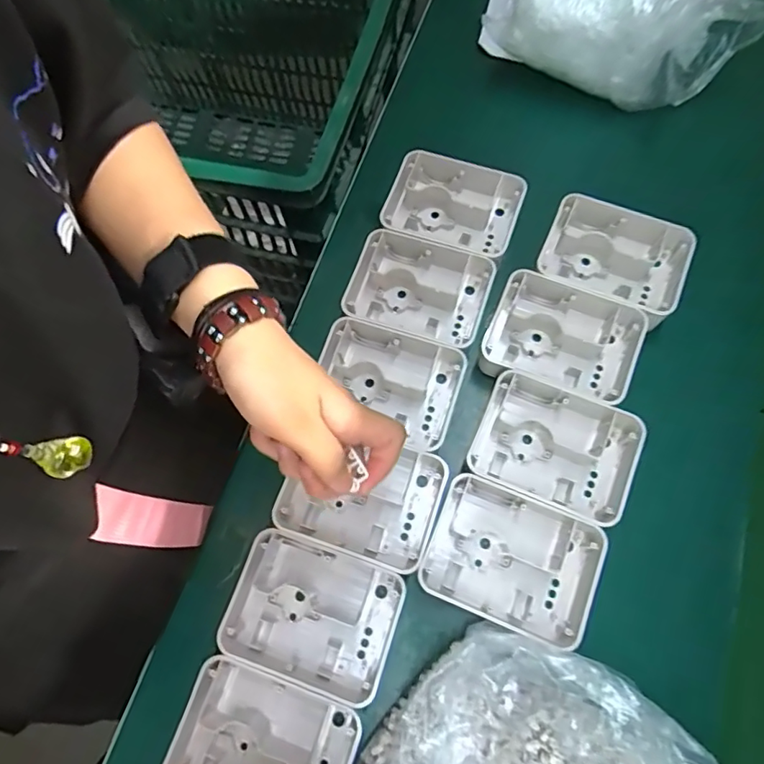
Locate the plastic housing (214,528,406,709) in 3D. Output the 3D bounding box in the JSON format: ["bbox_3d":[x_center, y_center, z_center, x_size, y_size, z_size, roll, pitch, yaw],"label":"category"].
[{"bbox_3d":[-0.055,0.185,0.420,0.129,0.034,0.098,18,73,8],"label":"plastic housing"}]

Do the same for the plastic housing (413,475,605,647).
[{"bbox_3d":[0.106,0.144,0.420,0.134,0.035,0.098,20,73,9],"label":"plastic housing"}]

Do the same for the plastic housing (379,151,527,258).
[{"bbox_3d":[0.067,-0.175,0.533,0.136,0.037,0.093,21,73,9],"label":"plastic housing"}]

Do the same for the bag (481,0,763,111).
[{"bbox_3d":[0.239,-0.357,0.529,0.241,0.119,0.087,29,74,12],"label":"bag"}]

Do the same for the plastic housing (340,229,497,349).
[{"bbox_3d":[0.034,-0.088,0.506,0.131,0.032,0.100,17,72,8],"label":"plastic housing"}]

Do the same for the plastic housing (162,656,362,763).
[{"bbox_3d":[-0.087,0.275,0.392,0.128,0.035,0.100,16,72,8],"label":"plastic housing"}]

